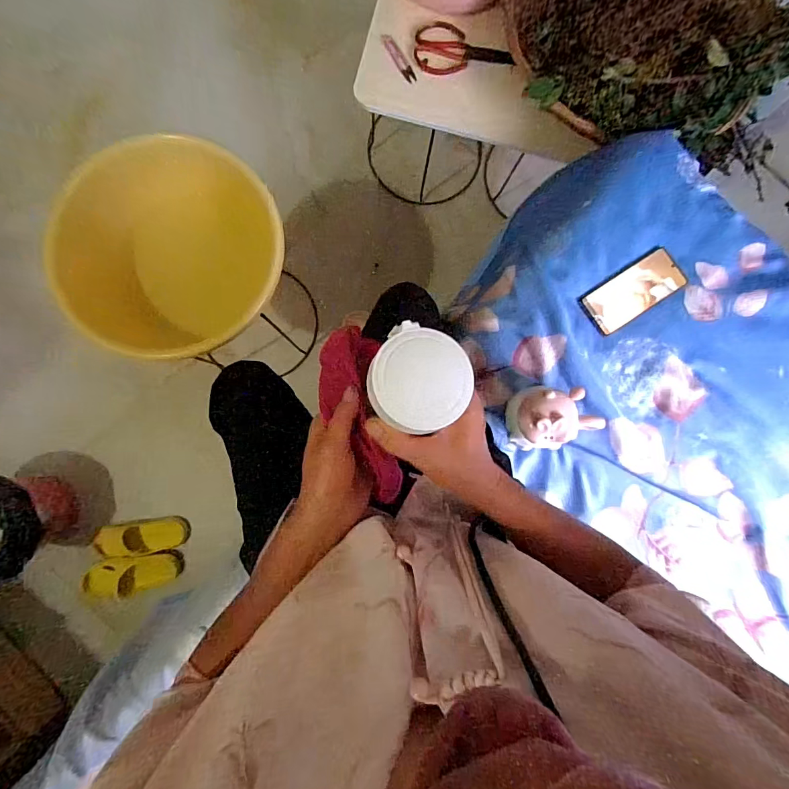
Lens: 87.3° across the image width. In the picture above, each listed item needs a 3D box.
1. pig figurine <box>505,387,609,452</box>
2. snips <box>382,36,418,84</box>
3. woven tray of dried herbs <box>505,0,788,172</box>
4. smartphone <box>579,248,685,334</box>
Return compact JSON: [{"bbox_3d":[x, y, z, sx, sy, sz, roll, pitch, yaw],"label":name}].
[{"bbox_3d":[0.237,0.030,0.615,0.128,0.093,0.101,-21,88,-3],"label":"pig figurine"},{"bbox_3d":[0.009,-0.663,0.815,0.020,0.005,0.106,-31,88,-4],"label":"snips"},{"bbox_3d":[0.453,-0.640,0.736,0.513,0.101,0.399,25,86,-1],"label":"woven tray of dried herbs"},{"bbox_3d":[0.383,-0.166,0.664,0.160,0.015,0.077,-33,88,-4],"label":"smartphone"}]

